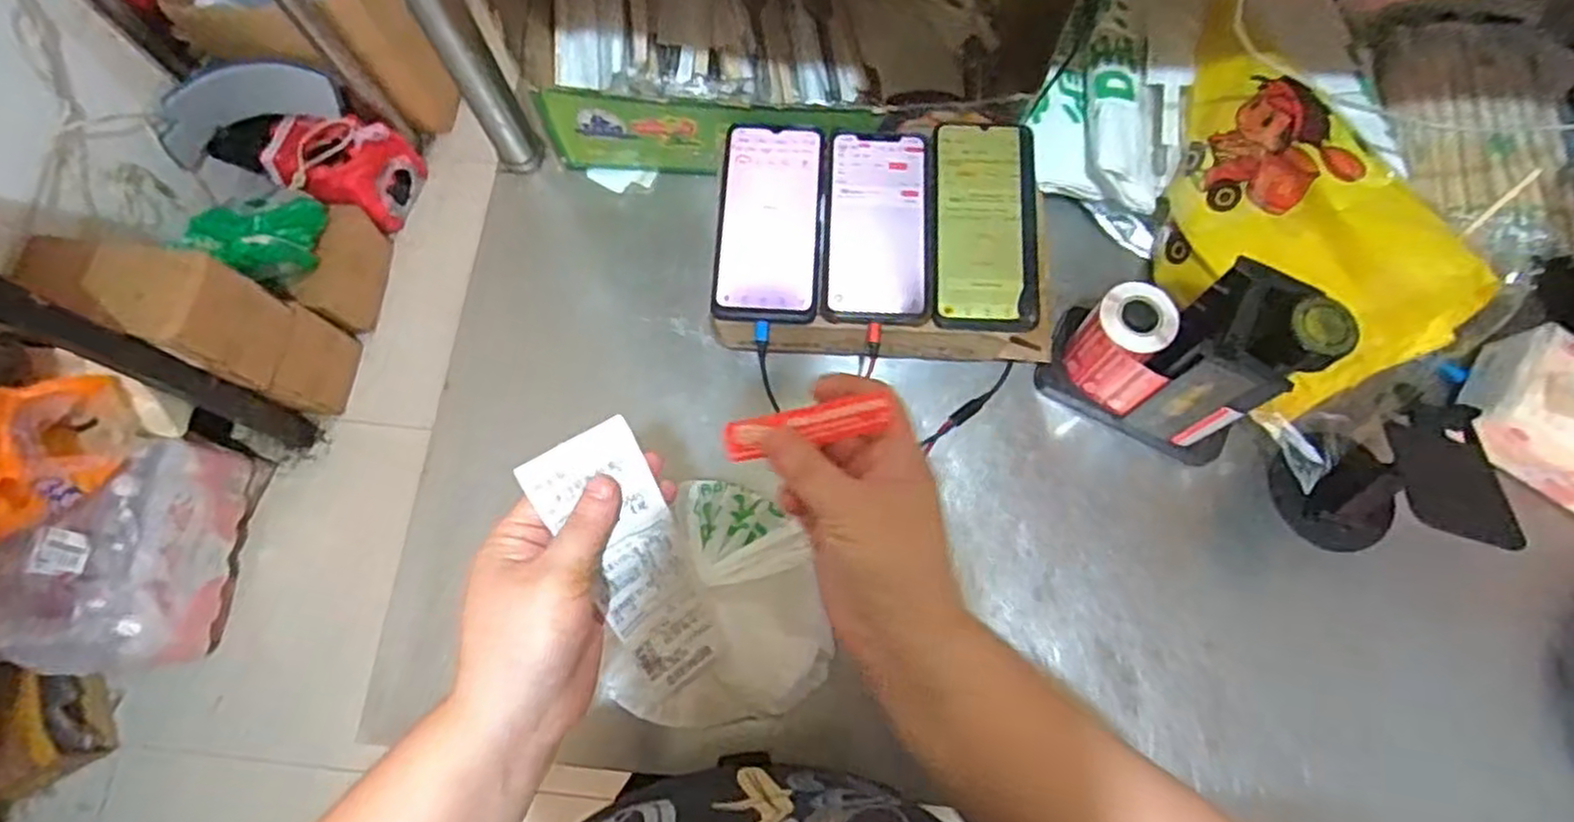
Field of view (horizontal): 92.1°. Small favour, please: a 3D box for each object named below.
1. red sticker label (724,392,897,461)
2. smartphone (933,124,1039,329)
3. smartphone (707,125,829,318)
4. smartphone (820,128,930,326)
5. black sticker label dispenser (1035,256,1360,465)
[{"bbox_3d":[0.008,0.008,0.345,0.072,0.008,0.017,-11,73,-6],"label":"red sticker label"},{"bbox_3d":[0.147,-0.139,0.557,0.076,0.011,0.161,3,73,0],"label":"smartphone"},{"bbox_3d":[-0.012,-0.143,0.566,0.075,0.015,0.157,4,73,1],"label":"smartphone"},{"bbox_3d":[0.066,-0.139,0.563,0.076,0.012,0.155,3,73,1],"label":"smartphone"},{"bbox_3d":[0.280,-0.041,0.538,0.142,0.174,0.077,31,75,9],"label":"black sticker label dispenser"}]

